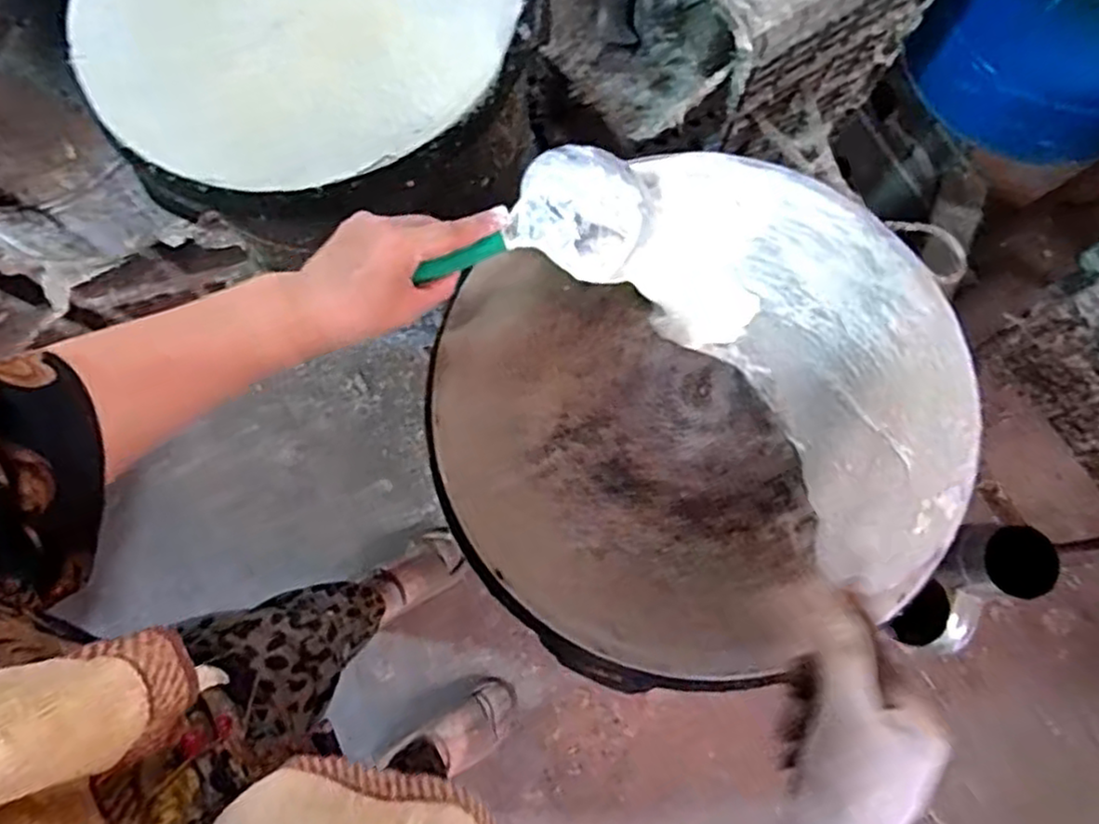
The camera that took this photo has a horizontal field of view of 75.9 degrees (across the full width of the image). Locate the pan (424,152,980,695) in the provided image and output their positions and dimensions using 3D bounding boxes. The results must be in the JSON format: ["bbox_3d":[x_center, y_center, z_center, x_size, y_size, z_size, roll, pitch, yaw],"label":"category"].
[{"bbox_3d":[0.110,-0.003,0.510,0.372,0.029,0.341,0,78,1],"label":"pan"}]

